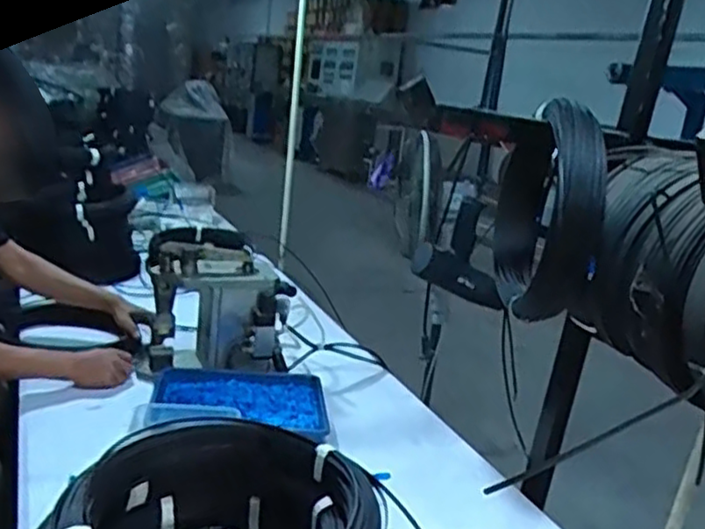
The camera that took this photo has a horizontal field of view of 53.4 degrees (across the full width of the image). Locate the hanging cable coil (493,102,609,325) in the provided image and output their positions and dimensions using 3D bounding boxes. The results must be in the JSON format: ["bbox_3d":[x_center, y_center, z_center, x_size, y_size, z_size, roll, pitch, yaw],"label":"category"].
[{"bbox_3d":[0.275,-0.078,1.003,0.075,0.276,0.281,6,14,-4],"label":"hanging cable coil"}]

